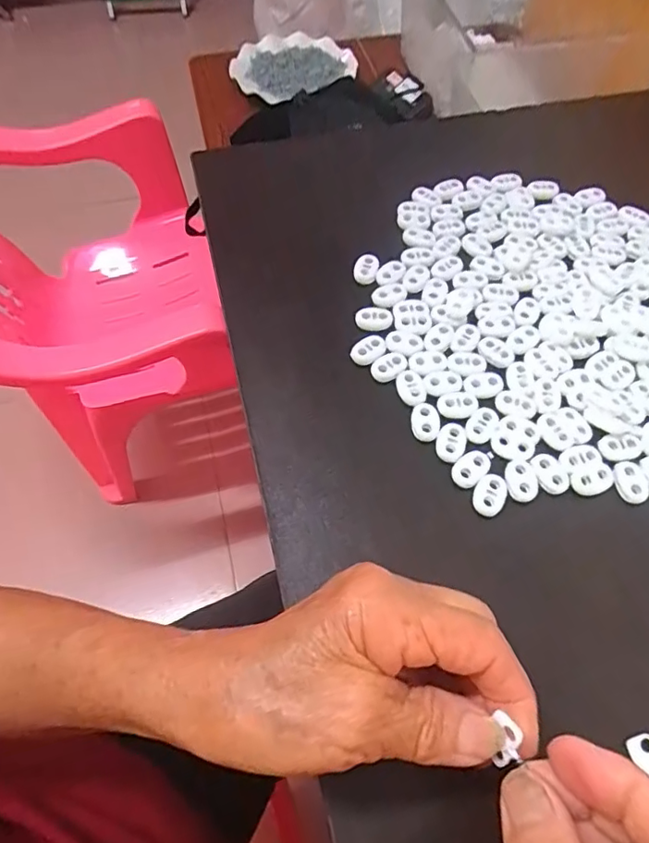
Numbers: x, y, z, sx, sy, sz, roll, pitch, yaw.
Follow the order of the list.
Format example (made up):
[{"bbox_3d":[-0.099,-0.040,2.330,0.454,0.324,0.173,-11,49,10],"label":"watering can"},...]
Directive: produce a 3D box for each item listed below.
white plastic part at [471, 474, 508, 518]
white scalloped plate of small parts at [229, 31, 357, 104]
[{"bbox_3d":[0.085,0.037,0.278,0.016,0.004,0.022,22,63,12],"label":"white plastic part"},{"bbox_3d":[-0.045,-0.542,0.828,0.180,0.032,0.157,18,61,10],"label":"white scalloped plate of small parts"}]

